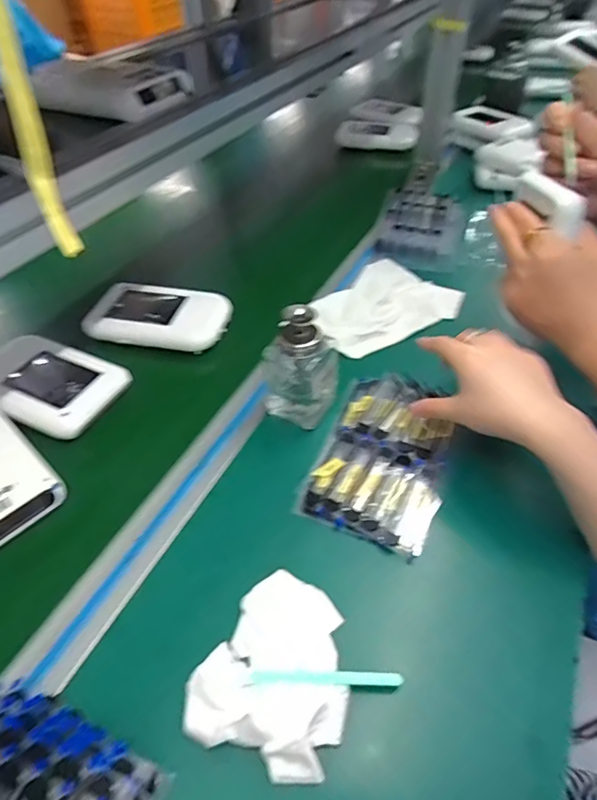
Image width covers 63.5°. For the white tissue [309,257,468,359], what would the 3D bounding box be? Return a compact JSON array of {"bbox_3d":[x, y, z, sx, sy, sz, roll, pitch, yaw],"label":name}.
[{"bbox_3d":[0.104,-0.117,0.603,0.185,0.017,0.139,-33,55,-28],"label":"white tissue"}]

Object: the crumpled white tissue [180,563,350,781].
[{"bbox_3d":[-0.010,0.172,0.311,0.094,0.026,0.113,26,51,23],"label":"crumpled white tissue"}]

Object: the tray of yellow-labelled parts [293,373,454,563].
[{"bbox_3d":[0.078,0.045,0.434,0.107,0.018,0.173,18,49,16],"label":"tray of yellow-labelled parts"}]

